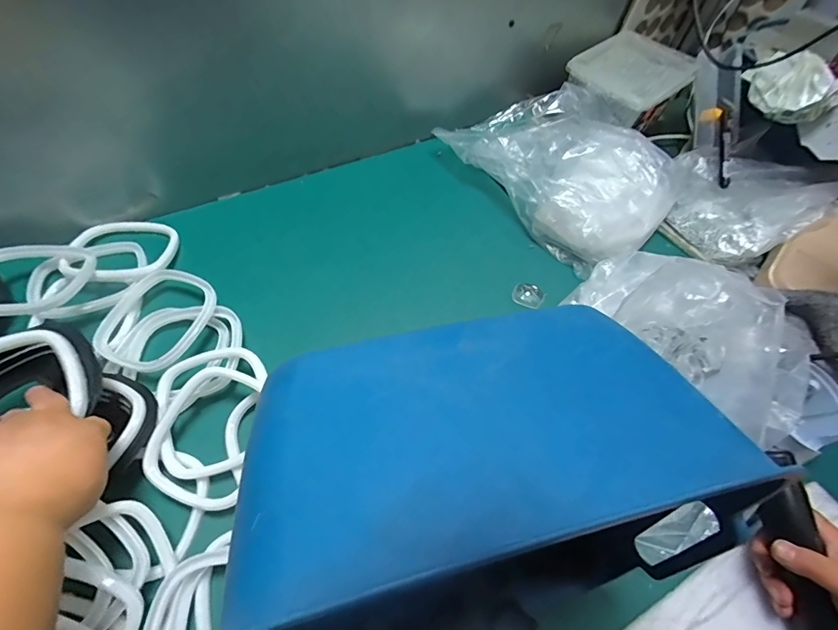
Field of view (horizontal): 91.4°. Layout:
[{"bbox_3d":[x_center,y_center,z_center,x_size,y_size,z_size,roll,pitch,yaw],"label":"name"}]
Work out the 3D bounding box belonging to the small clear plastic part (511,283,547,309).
[{"bbox_3d":[0.151,-0.026,0.564,0.042,0.025,0.024,21,59,9],"label":"small clear plastic part"}]

